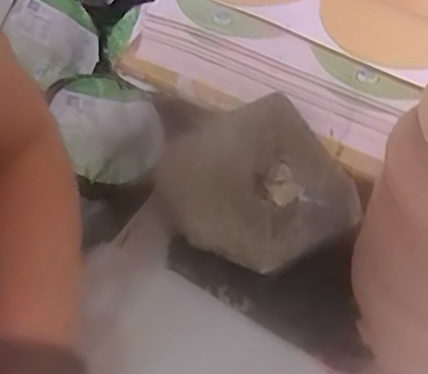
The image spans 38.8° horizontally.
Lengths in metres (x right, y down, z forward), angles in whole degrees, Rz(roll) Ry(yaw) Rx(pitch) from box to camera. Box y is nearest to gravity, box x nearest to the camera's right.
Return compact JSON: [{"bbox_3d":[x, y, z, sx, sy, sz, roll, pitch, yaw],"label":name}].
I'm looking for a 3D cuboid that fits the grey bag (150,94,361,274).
[{"bbox_3d":[0.032,0.001,0.547,0.149,0.051,0.156,-25,56,-18],"label":"grey bag"}]

